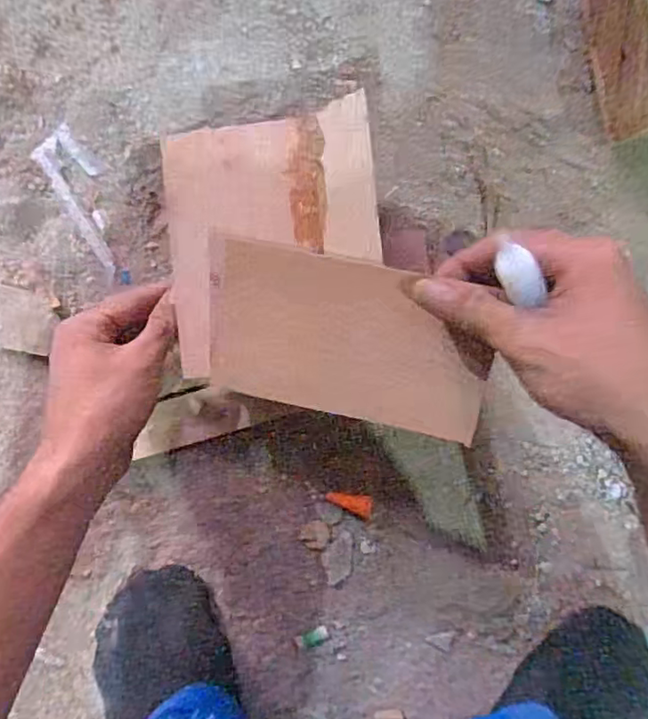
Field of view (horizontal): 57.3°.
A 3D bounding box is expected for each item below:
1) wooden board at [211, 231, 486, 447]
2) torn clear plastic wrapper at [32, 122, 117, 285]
[{"bbox_3d":[0.011,-0.013,0.349,0.164,0.013,0.089,13,94,5],"label":"wooden board"},{"bbox_3d":[-0.173,-0.117,0.438,0.038,0.006,0.114,-33,90,3],"label":"torn clear plastic wrapper"}]

